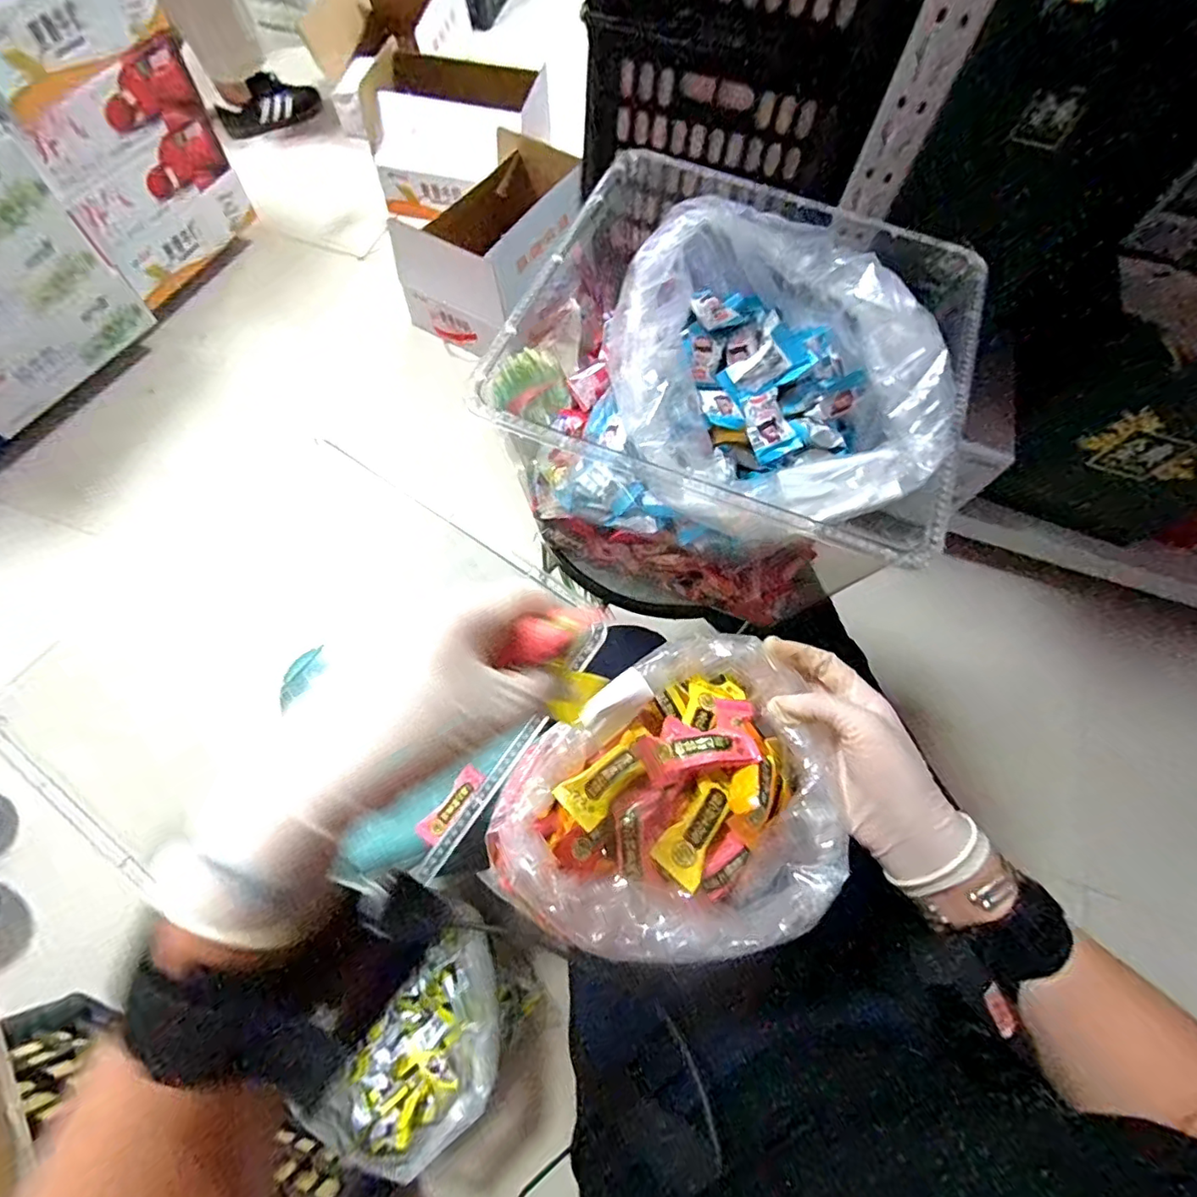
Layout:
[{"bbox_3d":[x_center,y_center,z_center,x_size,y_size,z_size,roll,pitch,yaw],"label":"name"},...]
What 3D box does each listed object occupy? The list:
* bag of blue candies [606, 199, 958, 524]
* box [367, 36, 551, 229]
[{"bbox_3d":[0.106,-0.145,0.369,0.174,0.101,0.210,-21,69,-12],"label":"bag of blue candies"},{"bbox_3d":[-0.299,-0.975,1.190,0.334,0.208,0.229,10,66,1],"label":"box"}]

